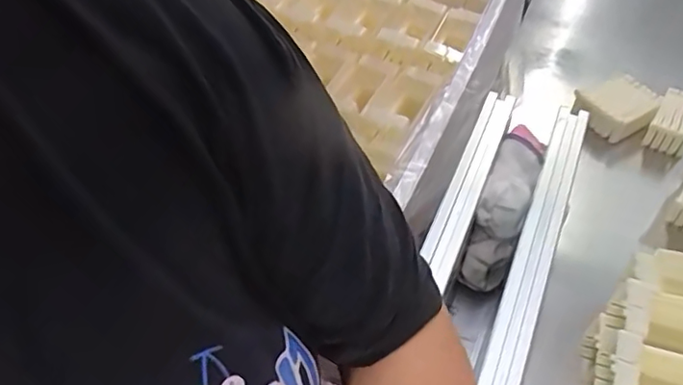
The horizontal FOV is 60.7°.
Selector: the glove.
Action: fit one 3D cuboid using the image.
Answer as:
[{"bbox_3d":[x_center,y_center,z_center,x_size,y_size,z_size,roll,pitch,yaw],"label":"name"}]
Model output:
[{"bbox_3d":[0.153,0.019,0.557,0.043,0.097,0.133,18,54,17],"label":"glove"}]

